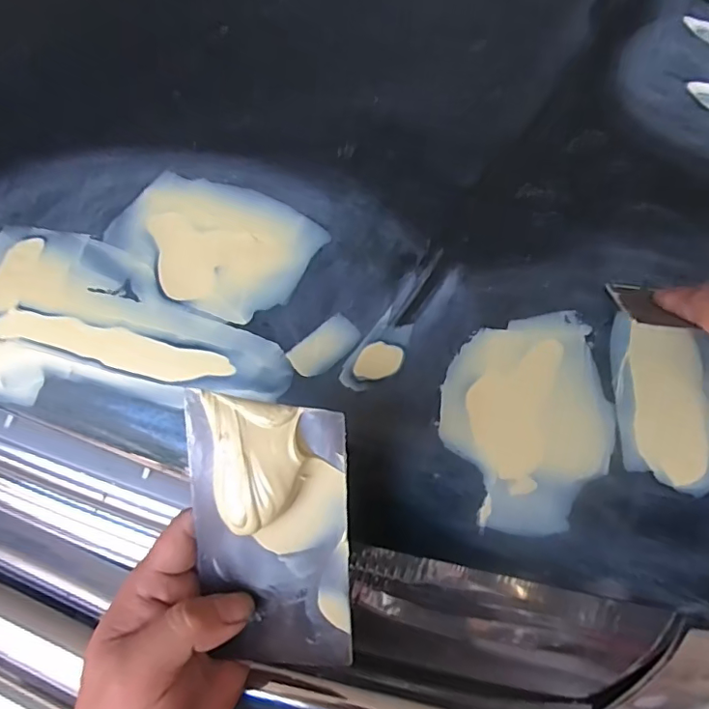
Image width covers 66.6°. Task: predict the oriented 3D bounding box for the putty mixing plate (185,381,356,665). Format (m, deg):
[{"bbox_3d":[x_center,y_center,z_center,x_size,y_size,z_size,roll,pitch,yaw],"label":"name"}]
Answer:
[{"bbox_3d":[-0.041,0.088,0.255,0.074,0.136,0.019,1,12,9],"label":"putty mixing plate"}]

